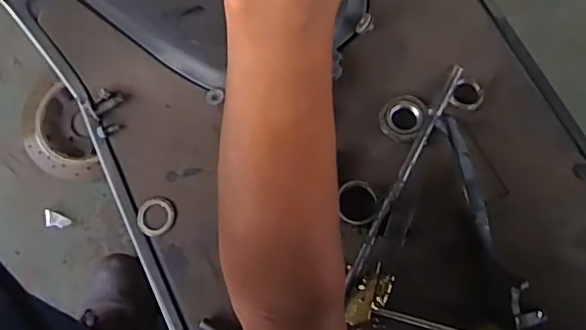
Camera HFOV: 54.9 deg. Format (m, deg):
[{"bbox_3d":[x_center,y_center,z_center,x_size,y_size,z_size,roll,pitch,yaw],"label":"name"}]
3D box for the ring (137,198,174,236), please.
[{"bbox_3d":[-0.127,0.048,0.522,0.035,0.005,0.036,0,76,1],"label":"ring"}]

